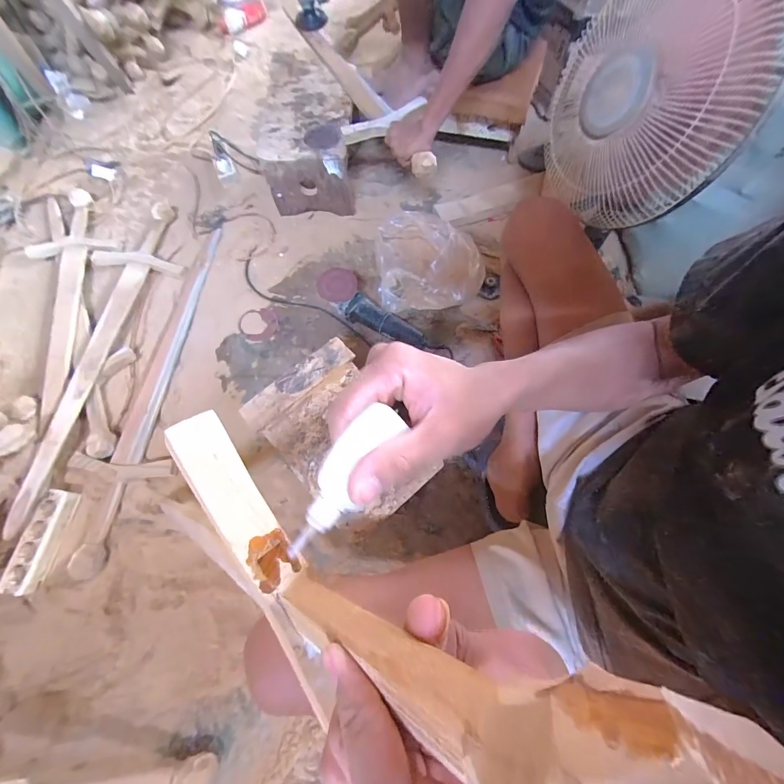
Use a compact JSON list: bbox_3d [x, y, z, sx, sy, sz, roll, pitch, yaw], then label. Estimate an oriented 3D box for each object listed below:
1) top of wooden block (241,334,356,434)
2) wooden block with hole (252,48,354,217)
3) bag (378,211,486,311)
[{"bbox_3d":[-0.181,-0.020,0.668,0.234,0.014,0.060,-40,73,-13],"label":"top of wooden block"},{"bbox_3d":[-0.224,-0.732,1.013,0.241,0.195,0.365,0,69,1],"label":"wooden block with hole"},{"bbox_3d":[0.097,-0.359,0.912,0.264,0.106,0.259,-6,69,-1],"label":"bag"}]

